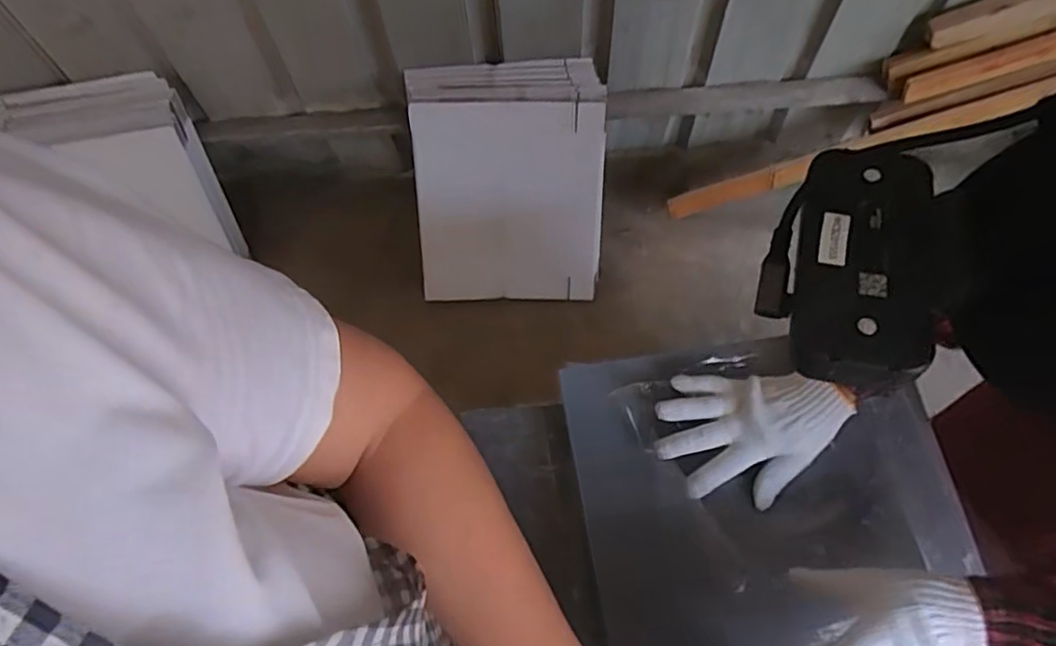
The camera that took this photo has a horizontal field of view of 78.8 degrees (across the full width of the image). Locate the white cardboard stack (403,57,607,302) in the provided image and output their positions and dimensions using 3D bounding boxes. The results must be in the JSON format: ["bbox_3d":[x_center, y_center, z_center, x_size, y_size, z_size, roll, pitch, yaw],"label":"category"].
[{"bbox_3d":[-0.035,-0.274,1.319,0.379,0.470,0.133,0,29,7],"label":"white cardboard stack"}]

